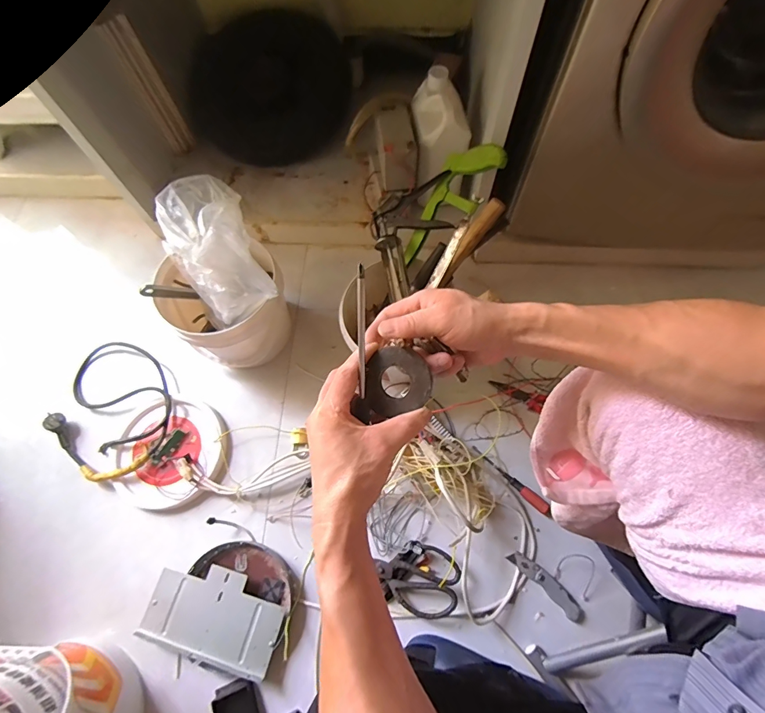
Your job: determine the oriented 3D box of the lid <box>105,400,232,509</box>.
[{"bbox_3d":[-0.435,0.194,0.818,0.223,0.020,0.213,-1,69,2],"label":"lid"}]

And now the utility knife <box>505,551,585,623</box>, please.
[{"bbox_3d":[0.299,0.413,0.732,0.154,0.011,0.033,42,77,16],"label":"utility knife"}]

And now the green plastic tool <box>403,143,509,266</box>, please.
[{"bbox_3d":[0.116,-0.281,0.744,0.249,0.020,0.104,-47,68,32],"label":"green plastic tool"}]

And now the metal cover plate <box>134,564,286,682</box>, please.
[{"bbox_3d":[-0.294,0.453,0.711,0.233,0.031,0.135,15,71,8],"label":"metal cover plate"}]

